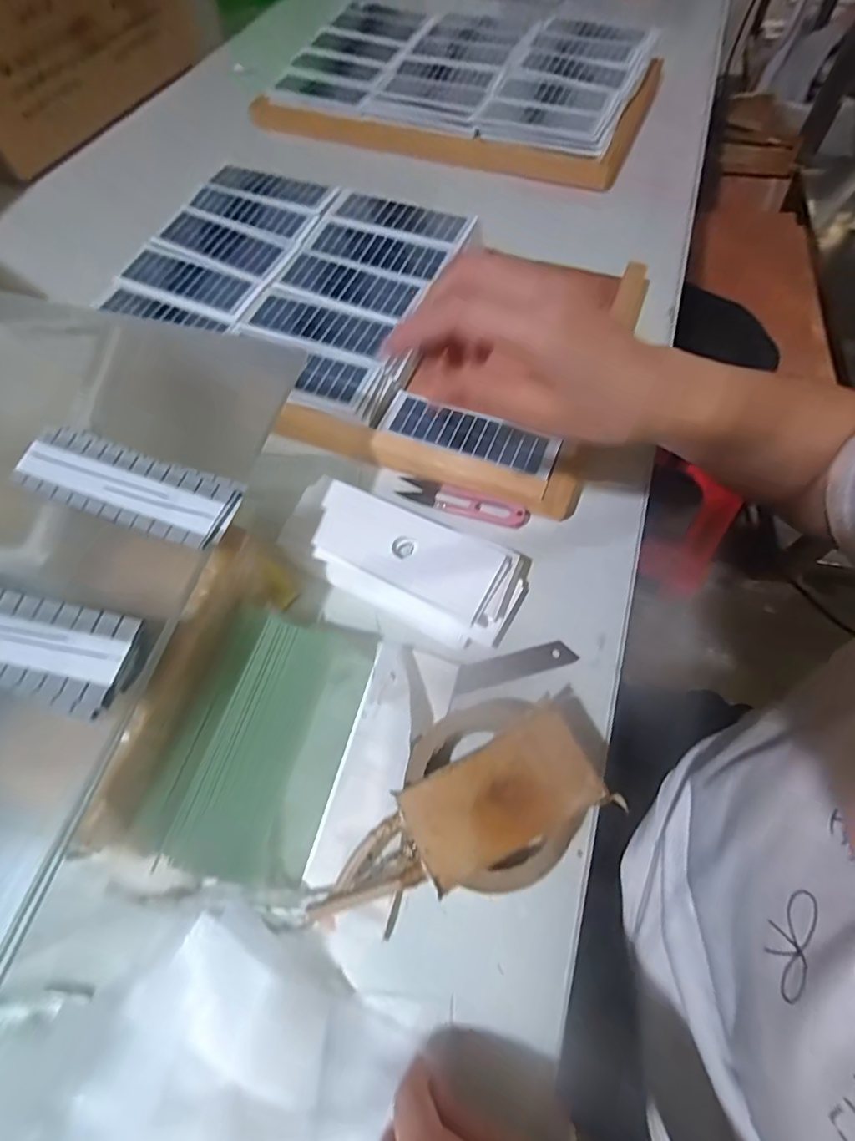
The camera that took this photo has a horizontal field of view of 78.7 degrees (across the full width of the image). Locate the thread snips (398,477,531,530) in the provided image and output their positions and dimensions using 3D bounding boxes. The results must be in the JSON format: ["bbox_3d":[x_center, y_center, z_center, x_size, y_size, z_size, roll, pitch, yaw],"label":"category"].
[{"bbox_3d":[0.027,-0.053,0.406,0.102,0.010,0.022,20,65,12],"label":"thread snips"}]

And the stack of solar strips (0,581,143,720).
[{"bbox_3d":[-0.196,0.030,0.241,0.124,0.011,0.047,12,64,8],"label":"stack of solar strips"}]

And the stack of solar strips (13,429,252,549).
[{"bbox_3d":[-0.165,-0.047,0.285,0.125,0.005,0.043,18,71,9],"label":"stack of solar strips"}]

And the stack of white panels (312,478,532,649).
[{"bbox_3d":[-0.014,-0.005,0.360,0.156,0.041,0.066,22,65,13],"label":"stack of white panels"}]

